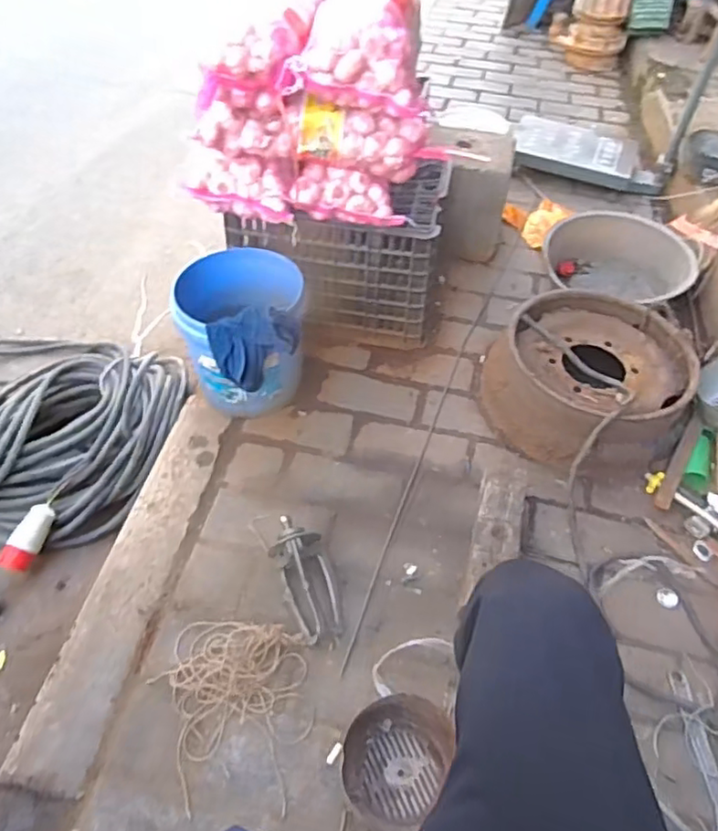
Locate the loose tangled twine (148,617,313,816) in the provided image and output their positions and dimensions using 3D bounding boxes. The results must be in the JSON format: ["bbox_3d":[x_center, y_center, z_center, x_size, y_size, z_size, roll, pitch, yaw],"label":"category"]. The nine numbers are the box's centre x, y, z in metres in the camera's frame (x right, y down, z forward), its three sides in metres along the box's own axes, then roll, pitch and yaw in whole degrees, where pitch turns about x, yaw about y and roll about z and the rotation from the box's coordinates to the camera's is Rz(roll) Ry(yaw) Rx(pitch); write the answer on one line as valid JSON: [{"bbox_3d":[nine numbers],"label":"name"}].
[{"bbox_3d":[-0.202,0.437,0.940,0.223,0.035,0.246,10,48,4],"label":"loose tangled twine"}]

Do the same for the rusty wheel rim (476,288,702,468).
[{"bbox_3d":[0.495,-0.086,1.336,0.403,0.136,0.407,22,50,15],"label":"rusty wheel rim"}]

